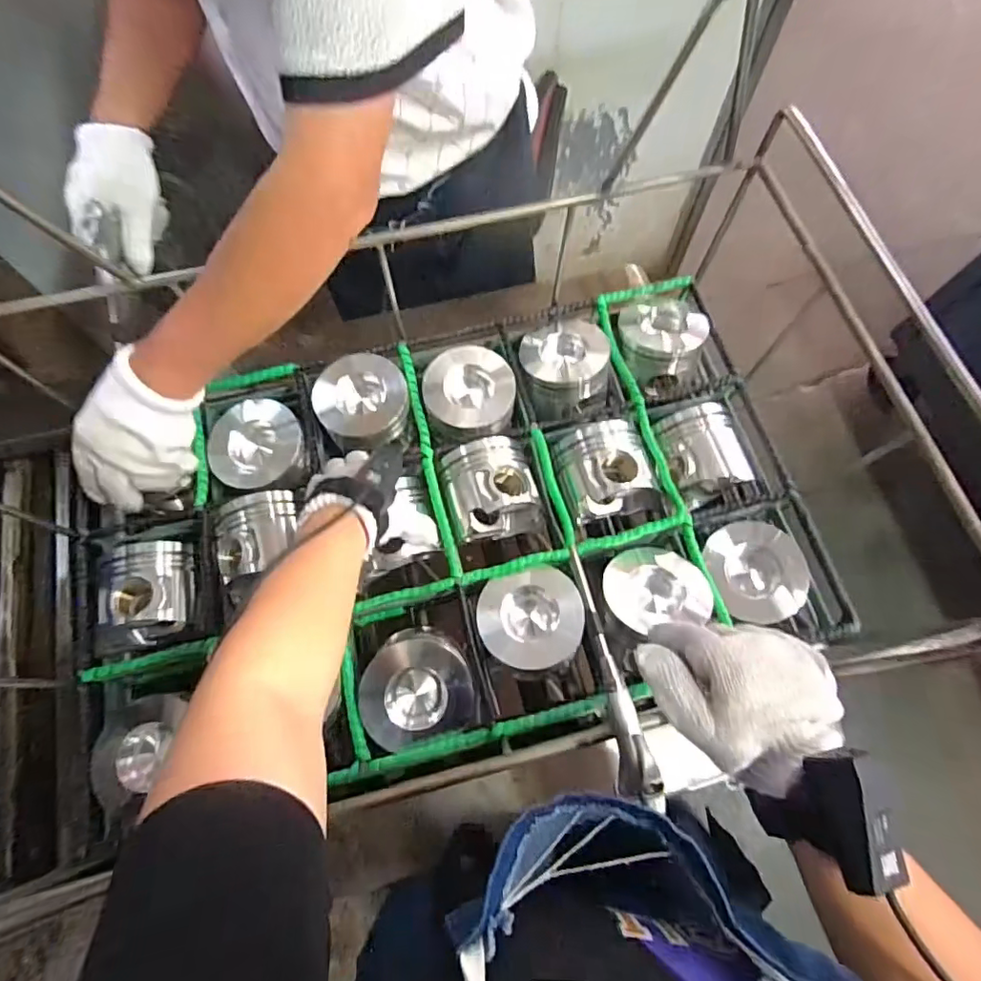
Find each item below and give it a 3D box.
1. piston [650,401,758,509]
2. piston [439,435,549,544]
[{"bbox_3d":[0.250,-0.043,0.670,0.101,0.084,0.105,1,69,-2],"label":"piston"},{"bbox_3d":[0.001,0.000,0.652,0.111,0.098,0.109,-11,70,-7],"label":"piston"}]

